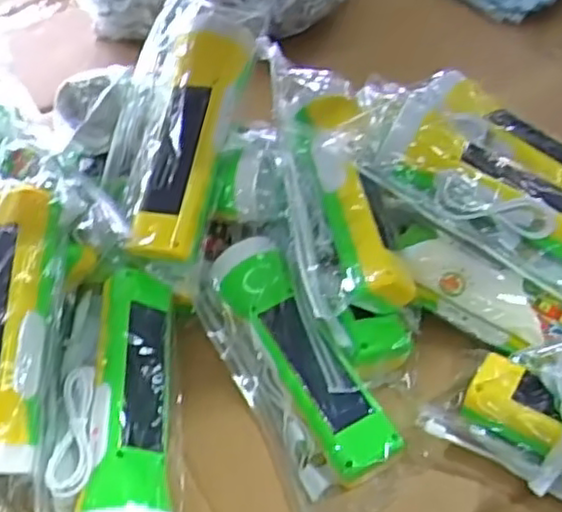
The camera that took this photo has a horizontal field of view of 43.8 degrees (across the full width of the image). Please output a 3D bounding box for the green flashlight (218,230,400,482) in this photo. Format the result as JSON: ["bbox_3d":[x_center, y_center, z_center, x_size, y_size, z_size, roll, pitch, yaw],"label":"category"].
[{"bbox_3d":[0.010,0.065,0.438,0.050,0.053,0.168,-25,53,-13],"label":"green flashlight"}]

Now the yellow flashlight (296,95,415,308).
[{"bbox_3d":[0.041,-0.032,0.459,0.057,0.054,0.159,-11,51,-3],"label":"yellow flashlight"}]

